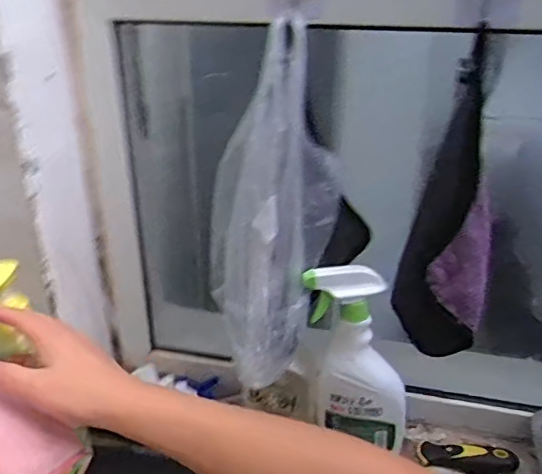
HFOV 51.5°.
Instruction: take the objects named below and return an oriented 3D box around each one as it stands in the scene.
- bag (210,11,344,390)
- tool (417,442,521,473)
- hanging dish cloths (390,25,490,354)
[{"bbox_3d":[0.008,-0.021,0.570,0.137,0.323,0.104,-4,27,-7],"label":"bag"},{"bbox_3d":[0.229,0.258,0.654,0.107,0.029,0.024,5,27,10],"label":"tool"},{"bbox_3d":[0.184,-0.018,0.576,0.070,0.327,0.067,-12,29,-22],"label":"hanging dish cloths"}]

